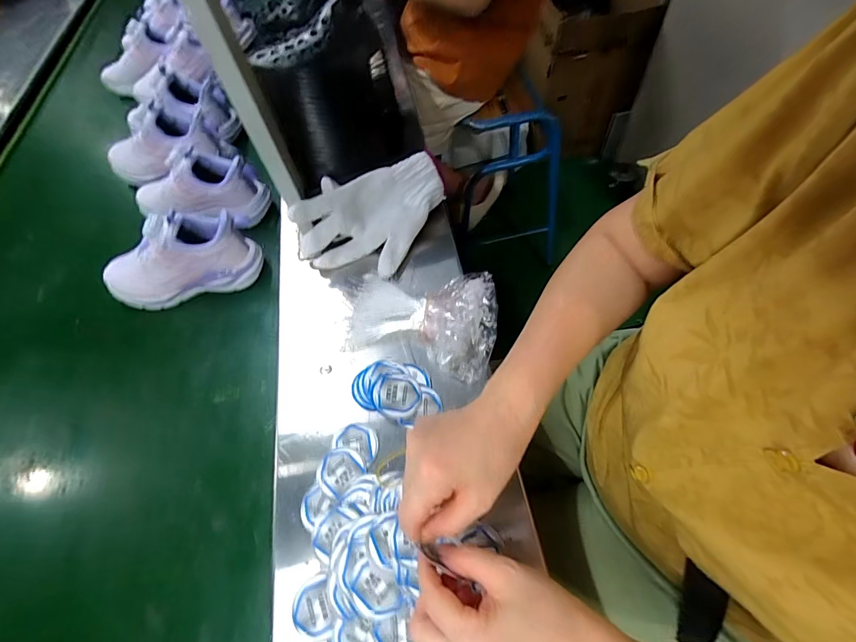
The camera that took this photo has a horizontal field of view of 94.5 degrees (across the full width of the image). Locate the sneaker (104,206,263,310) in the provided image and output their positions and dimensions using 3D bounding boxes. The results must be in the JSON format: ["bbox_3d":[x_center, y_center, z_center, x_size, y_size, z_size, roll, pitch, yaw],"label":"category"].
[{"bbox_3d":[-0.331,-0.082,0.516,0.196,0.108,0.062,-13,60,-4],"label":"sneaker"}]

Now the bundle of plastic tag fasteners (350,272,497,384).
[{"bbox_3d":[-0.007,0.001,0.452,0.164,0.027,0.125,3,60,6],"label":"bundle of plastic tag fasteners"}]

